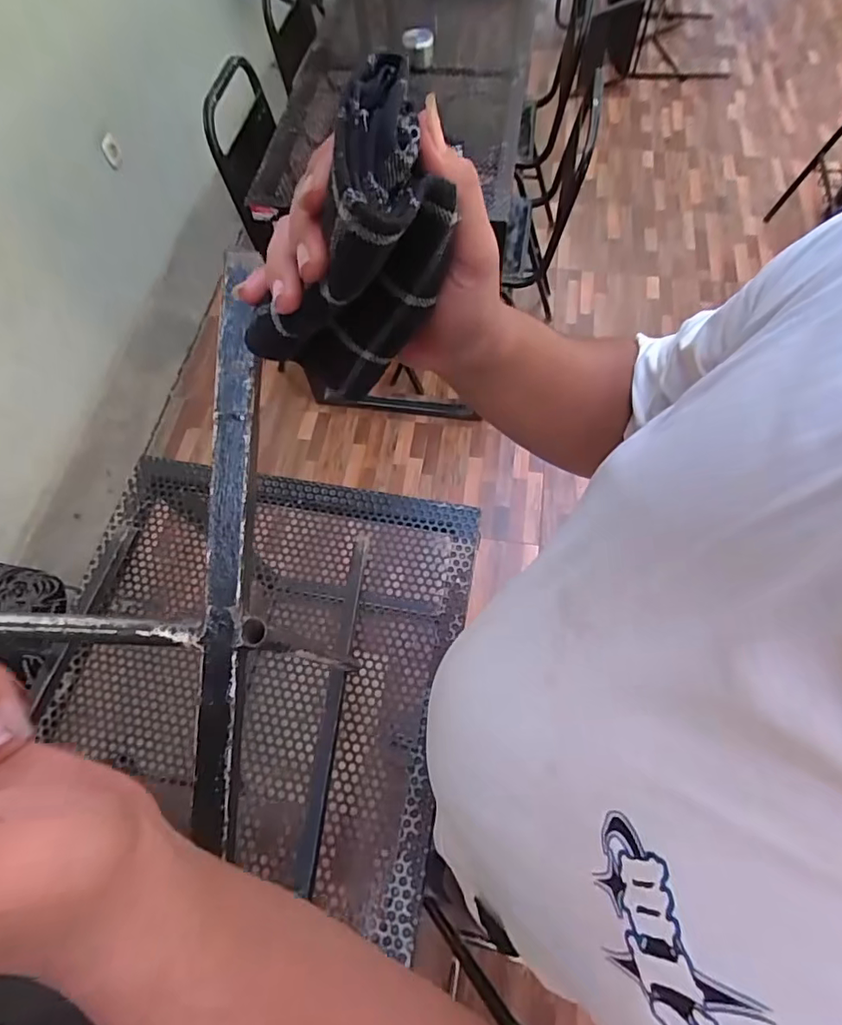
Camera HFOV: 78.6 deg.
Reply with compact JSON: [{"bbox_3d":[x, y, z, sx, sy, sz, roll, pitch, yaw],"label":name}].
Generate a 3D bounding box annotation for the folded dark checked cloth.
[{"bbox_3d":[-0.033,-0.105,0.234,0.071,0.142,0.065,8,64,-20],"label":"folded dark checked cloth"}]

